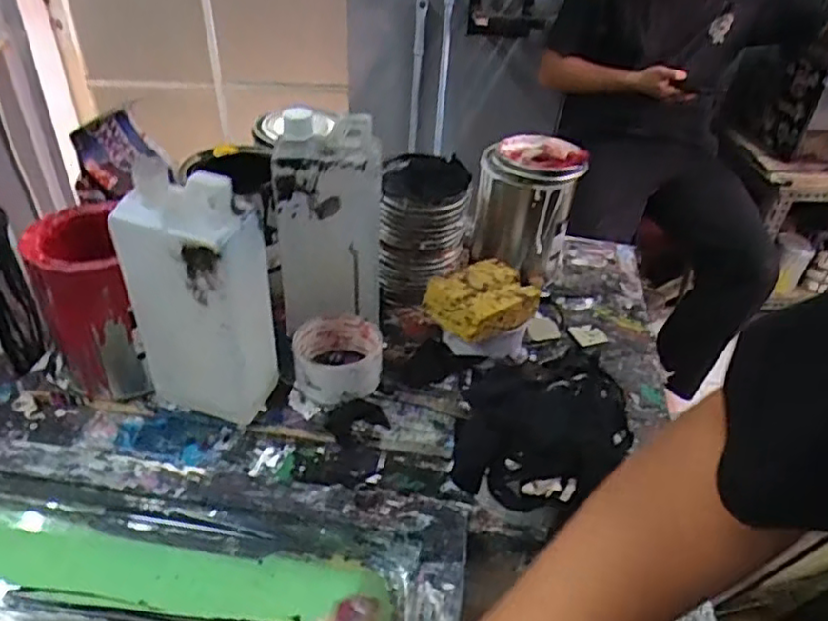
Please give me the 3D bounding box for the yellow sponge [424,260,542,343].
[{"bbox_3d":[0.067,-0.012,0.608,0.095,0.037,0.073,-25,46,-33],"label":"yellow sponge"}]

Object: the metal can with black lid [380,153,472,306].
[{"bbox_3d":[0.010,-0.089,0.692,0.087,0.138,0.087,2,39,-1],"label":"metal can with black lid"}]

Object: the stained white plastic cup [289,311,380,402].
[{"bbox_3d":[-0.072,0.044,0.601,0.080,0.052,0.089,0,39,-3],"label":"stained white plastic cup"}]

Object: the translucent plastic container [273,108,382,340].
[{"bbox_3d":[-0.078,-0.085,0.600,0.094,0.193,0.068,7,37,4],"label":"translucent plastic container"}]

